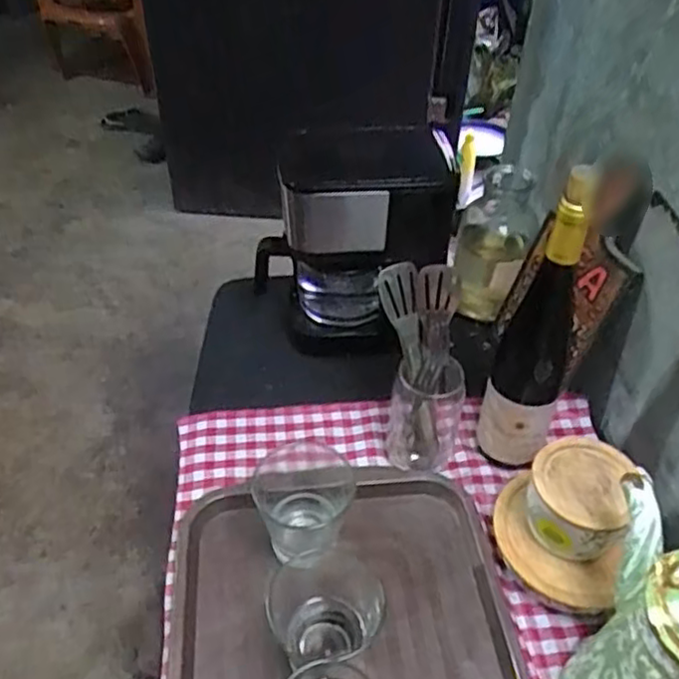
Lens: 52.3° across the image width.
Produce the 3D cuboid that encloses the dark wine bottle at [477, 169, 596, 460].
[{"bbox_3d":[0.195,-0.002,0.681,0.069,0.330,0.066,18,45,16],"label":"dark wine bottle"}]

